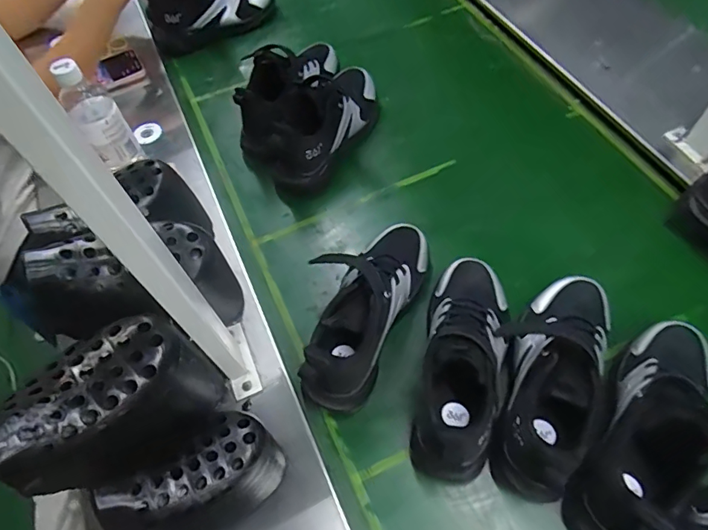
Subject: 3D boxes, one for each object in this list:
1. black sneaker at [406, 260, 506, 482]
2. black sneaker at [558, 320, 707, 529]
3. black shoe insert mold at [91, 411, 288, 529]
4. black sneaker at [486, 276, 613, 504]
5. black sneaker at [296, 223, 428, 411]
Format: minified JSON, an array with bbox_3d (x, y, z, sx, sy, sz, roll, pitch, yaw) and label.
[{"bbox_3d":[0.116,0.087,0.495,0.085,0.121,0.238,9,62,11],"label":"black sneaker"},{"bbox_3d":[0.279,0.140,0.440,0.083,0.135,0.250,31,68,21],"label":"black sneaker"},{"bbox_3d":[-0.133,0.188,0.414,0.134,0.114,0.070,-30,62,-11],"label":"black shoe insert mold"},{"bbox_3d":[0.198,0.103,0.492,0.095,0.103,0.239,21,64,16],"label":"black sneaker"},{"bbox_3d":[0.008,0.039,0.540,0.094,0.110,0.233,22,65,17],"label":"black sneaker"}]

